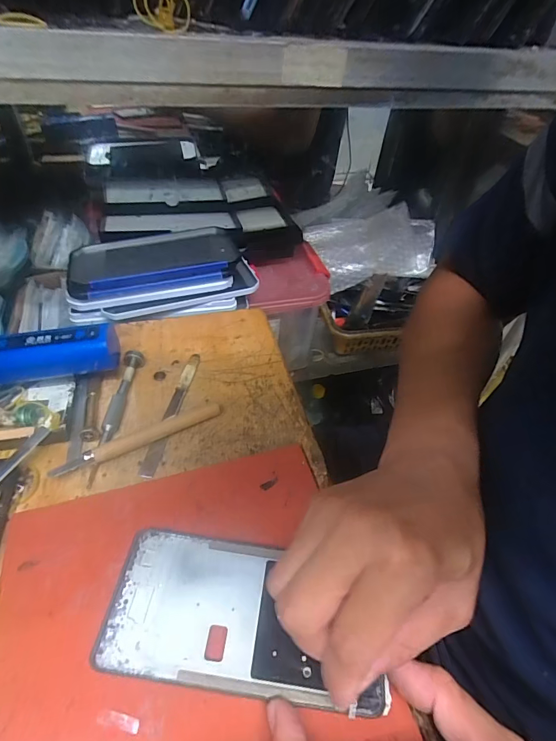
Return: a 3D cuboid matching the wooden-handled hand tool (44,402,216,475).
[{"bbox_3d":[-0.104,0.053,0.298,0.127,0.013,0.010,-22,53,-25],"label":"wooden-handled hand tool"}]

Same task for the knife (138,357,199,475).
[{"bbox_3d":[-0.089,0.032,0.327,0.012,0.008,0.126,10,46,2],"label":"knife"}]

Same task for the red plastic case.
[{"bbox_3d":[0.010,-0.130,0.531,0.121,0.024,0.118,-9,48,-15],"label":"red plastic case"}]

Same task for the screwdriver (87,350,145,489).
[{"bbox_3d":[-0.135,0.031,0.313,0.017,0.016,0.123,6,46,-2],"label":"screwdriver"}]

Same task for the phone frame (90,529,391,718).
[{"bbox_3d":[-0.020,0.138,0.222,0.150,0.004,0.074,9,46,1],"label":"phone frame"}]

